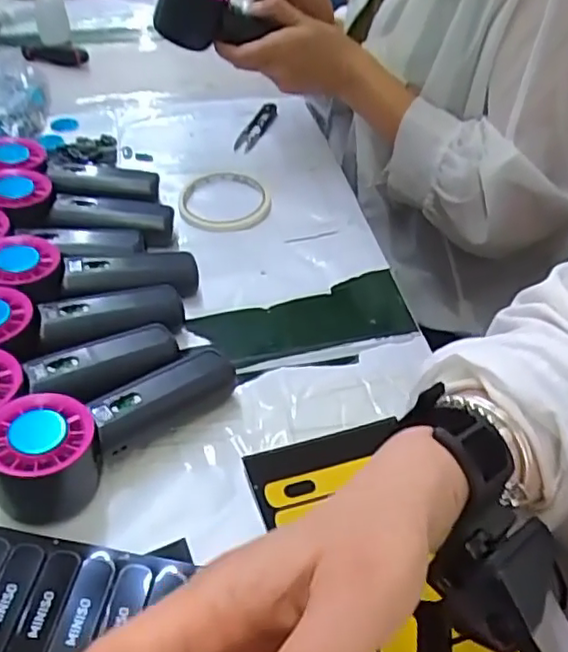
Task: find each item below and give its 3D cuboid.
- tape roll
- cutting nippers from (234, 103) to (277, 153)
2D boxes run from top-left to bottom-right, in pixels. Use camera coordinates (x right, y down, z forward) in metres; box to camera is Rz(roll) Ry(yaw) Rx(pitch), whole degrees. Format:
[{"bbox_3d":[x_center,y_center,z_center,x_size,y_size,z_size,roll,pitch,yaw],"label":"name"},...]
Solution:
[{"bbox_3d":[-0.056,-0.121,0.595,0.084,0.010,0.085,-3,44,-4],"label":"tape roll"},{"bbox_3d":[-0.029,-0.227,0.717,0.022,0.009,0.115,12,45,11],"label":"cutting nippers"}]

